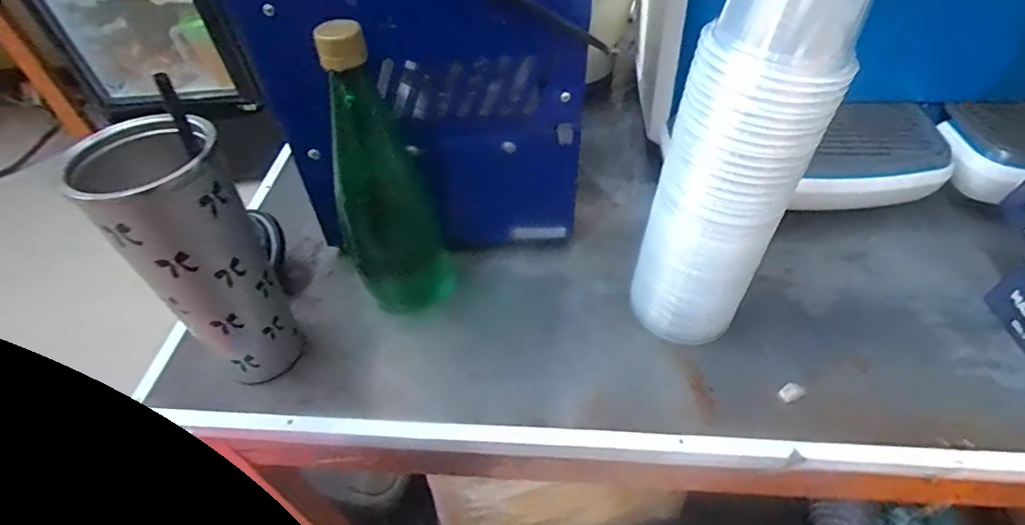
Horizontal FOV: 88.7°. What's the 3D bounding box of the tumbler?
[{"bbox_3d":[-0.227,0.001,0.397,0.075,0.205,0.087,-34,54,-23],"label":"tumbler"}]

